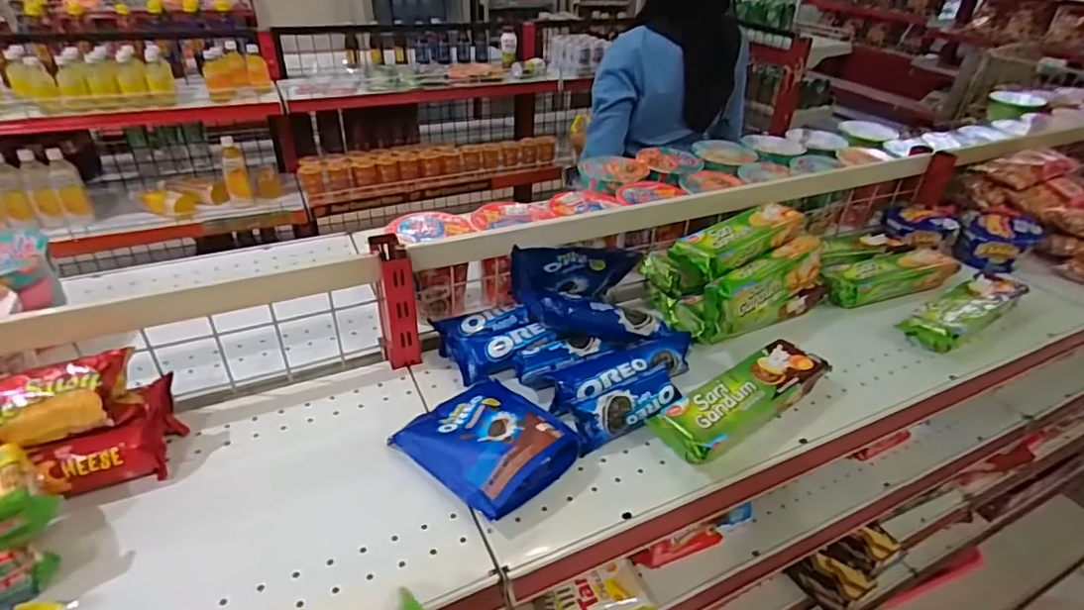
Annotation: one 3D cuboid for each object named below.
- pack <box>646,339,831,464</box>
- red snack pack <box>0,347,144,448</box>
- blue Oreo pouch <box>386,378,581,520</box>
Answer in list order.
[{"bbox_3d":[0.208,0.099,0.576,0.217,0.046,0.063,-21,41,-31],"label":"pack"},{"bbox_3d":[-0.417,0.083,0.455,0.143,0.044,0.051,-11,37,-19],"label":"red snack pack"},{"bbox_3d":[-0.051,0.120,0.528,0.148,0.041,0.126,29,42,32],"label":"blue Oreo pouch"}]

